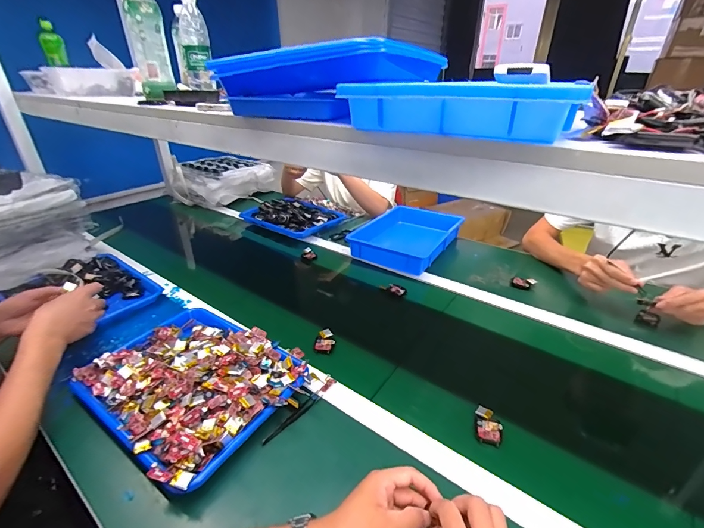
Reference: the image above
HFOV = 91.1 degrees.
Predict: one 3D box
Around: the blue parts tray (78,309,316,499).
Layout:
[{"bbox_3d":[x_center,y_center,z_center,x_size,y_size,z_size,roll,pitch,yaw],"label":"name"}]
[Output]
[{"bbox_3d":[-0.266,0.177,0.577,0.325,0.057,0.253,19,35,31],"label":"blue parts tray"}]

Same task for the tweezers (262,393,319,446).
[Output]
[{"bbox_3d":[-0.092,0.239,0.538,0.012,0.011,0.109,21,35,33],"label":"tweezers"}]

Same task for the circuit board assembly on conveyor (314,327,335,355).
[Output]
[{"bbox_3d":[-0.052,0.152,0.690,0.036,0.016,0.061,4,29,8],"label":"circuit board assembly on conveyor"}]

